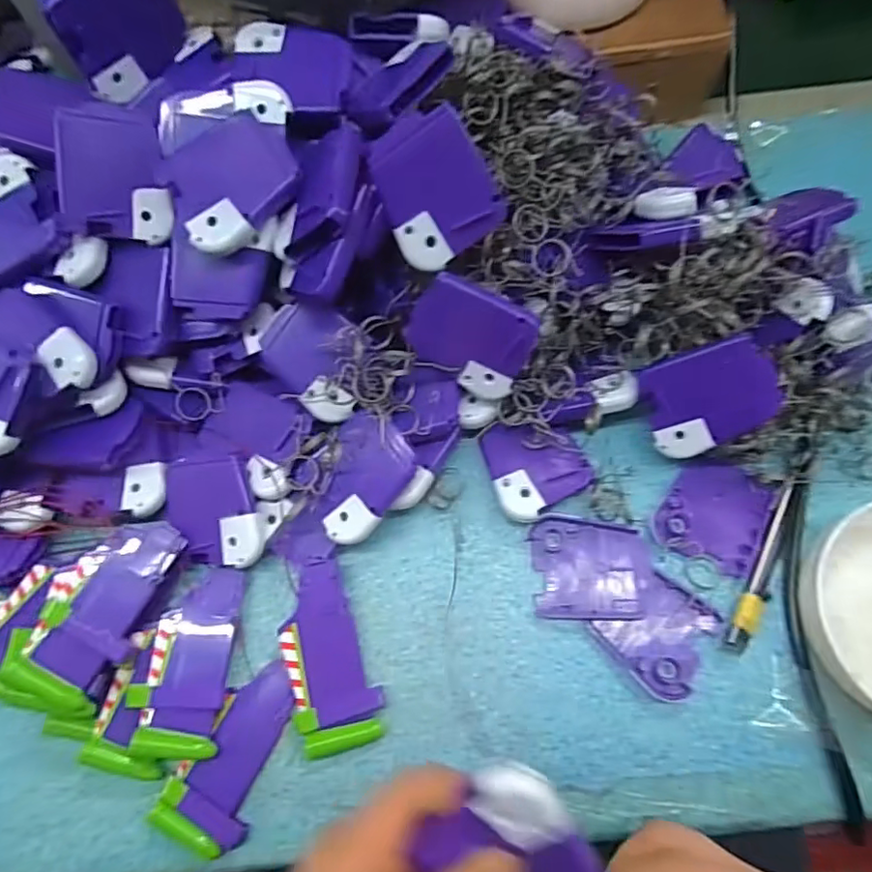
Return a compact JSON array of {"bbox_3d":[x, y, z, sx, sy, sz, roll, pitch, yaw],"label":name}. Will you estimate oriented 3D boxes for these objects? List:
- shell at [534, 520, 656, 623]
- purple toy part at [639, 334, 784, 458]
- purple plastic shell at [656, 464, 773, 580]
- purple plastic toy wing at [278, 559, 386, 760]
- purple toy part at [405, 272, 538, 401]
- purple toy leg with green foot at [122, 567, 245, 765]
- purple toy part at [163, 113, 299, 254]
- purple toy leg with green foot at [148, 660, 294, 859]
[{"bbox_3d":[0.083,0.070,0.304,0.060,0.004,0.051,0,70,4],"label":"shell"},{"bbox_3d":[0.142,-0.022,0.298,0.063,0.015,0.050,-22,100,25],"label":"purple toy part"},{"bbox_3d":[0.151,0.041,0.311,0.050,0.008,0.055,26,74,12],"label":"purple plastic shell"},{"bbox_3d":[-0.055,0.111,0.293,0.041,0.013,0.089,-14,70,-1],"label":"purple plastic toy wing"},{"bbox_3d":[0.017,-0.049,0.290,0.060,0.052,0.007,24,34,0],"label":"purple toy part"},{"bbox_3d":[-0.126,0.112,0.289,0.041,0.018,0.089,2,70,4],"label":"purple toy leg with green foot"},{"bbox_3d":[-0.097,-0.121,0.274,0.059,0.006,0.047,-34,99,-2],"label":"purple toy part"},{"bbox_3d":[-0.099,0.155,0.281,0.041,0.010,0.085,24,73,12],"label":"purple toy leg with green foot"}]

